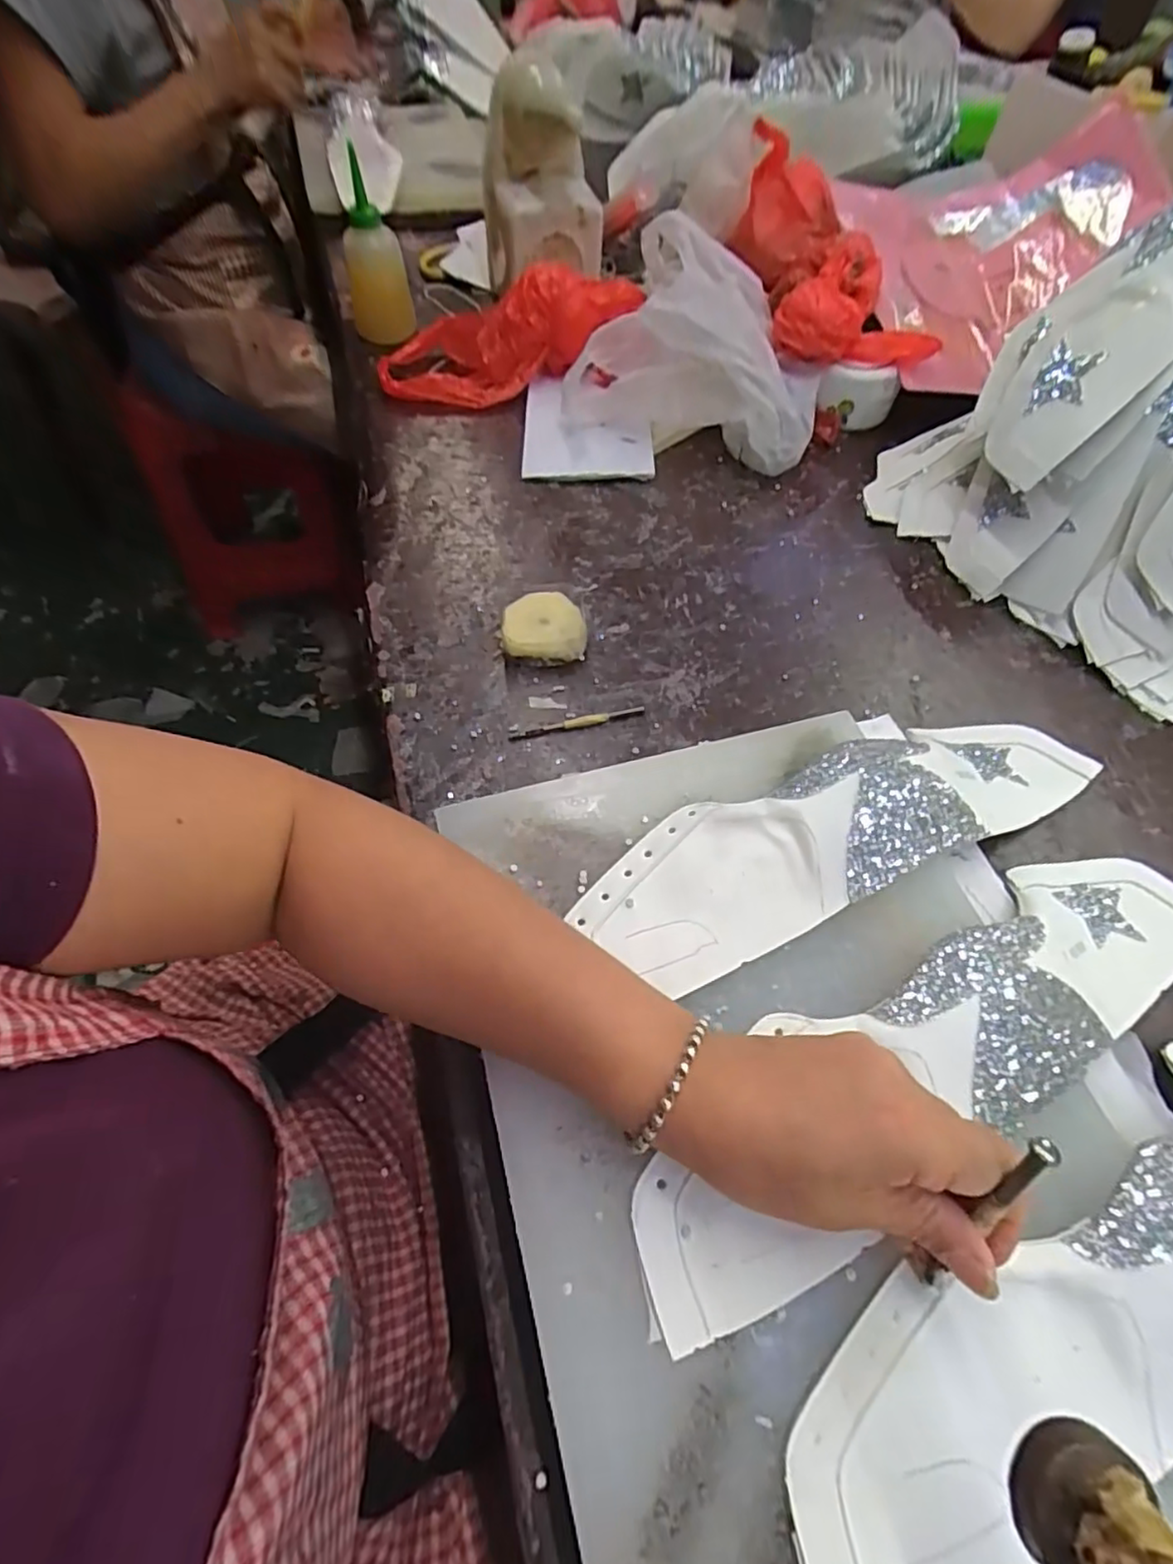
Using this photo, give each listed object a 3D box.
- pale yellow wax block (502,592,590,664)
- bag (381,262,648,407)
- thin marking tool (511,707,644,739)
[{"bbox_3d":[-0.032,-0.118,0.503,0.061,0.027,0.056,0,57,-1],"label":"pale yellow wax block"},{"bbox_3d":[-0.079,-0.476,0.685,0.289,0.088,0.116,-21,59,4],"label":"bag"},{"bbox_3d":[-0.006,-0.042,0.469,0.097,0.005,0.008,-14,58,-10],"label":"thin marking tool"}]

